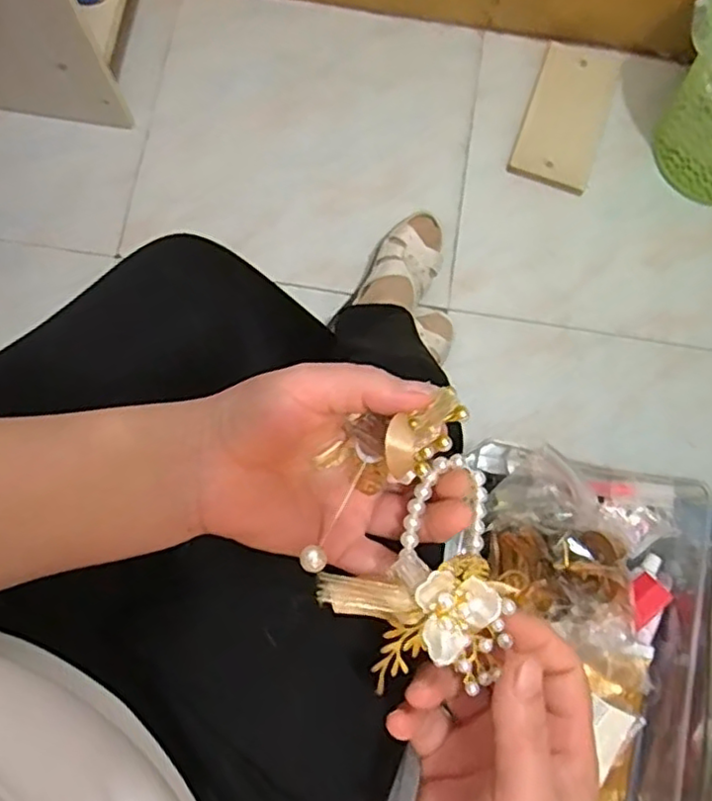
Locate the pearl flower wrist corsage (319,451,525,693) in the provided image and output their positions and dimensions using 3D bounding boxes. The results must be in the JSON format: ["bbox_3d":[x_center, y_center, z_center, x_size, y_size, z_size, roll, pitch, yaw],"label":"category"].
[{"bbox_3d":[0.038,0.078,0.277,0.089,0.025,0.077,-43,82,-10],"label":"pearl flower wrist corsage"}]

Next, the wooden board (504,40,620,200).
[{"bbox_3d":[0.334,-0.453,1.050,0.121,0.012,0.244,19,77,3],"label":"wooden board"}]

